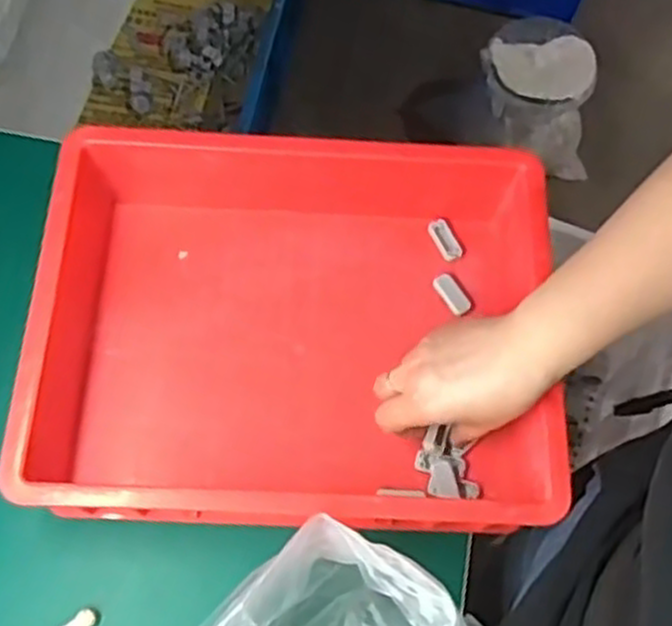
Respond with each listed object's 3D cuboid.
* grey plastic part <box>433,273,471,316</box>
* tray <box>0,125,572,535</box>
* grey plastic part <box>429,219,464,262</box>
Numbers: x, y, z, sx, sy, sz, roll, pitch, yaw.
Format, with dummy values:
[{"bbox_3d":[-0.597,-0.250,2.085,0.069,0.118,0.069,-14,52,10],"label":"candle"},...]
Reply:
[{"bbox_3d":[0.090,-0.015,0.616,0.018,0.004,0.036,-28,71,-14],"label":"grey plastic part"},{"bbox_3d":[-0.029,0.015,0.558,0.339,0.098,0.259,3,67,-2],"label":"tray"},{"bbox_3d":[0.088,-0.059,0.634,0.018,0.004,0.036,-22,70,-12],"label":"grey plastic part"}]

